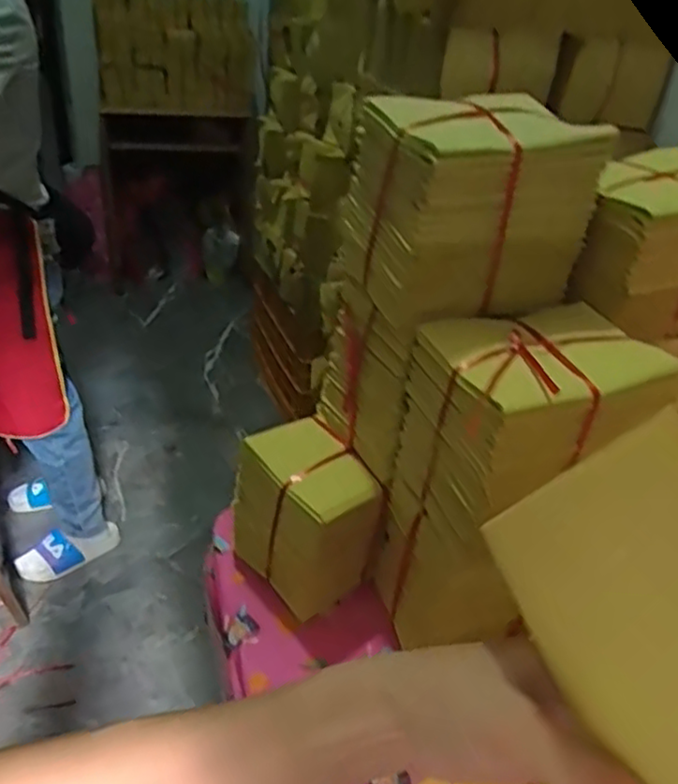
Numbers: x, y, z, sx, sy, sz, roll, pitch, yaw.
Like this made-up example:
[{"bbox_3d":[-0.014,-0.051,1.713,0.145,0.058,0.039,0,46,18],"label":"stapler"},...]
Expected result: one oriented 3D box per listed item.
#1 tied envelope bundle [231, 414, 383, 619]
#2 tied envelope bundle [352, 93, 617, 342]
[{"bbox_3d":[-0.030,0.124,0.661,0.099,0.148,0.123,-16,38,-31],"label":"tied envelope bundle"},{"bbox_3d":[0.102,-0.148,0.548,0.160,0.143,0.120,-14,36,-28],"label":"tied envelope bundle"}]

